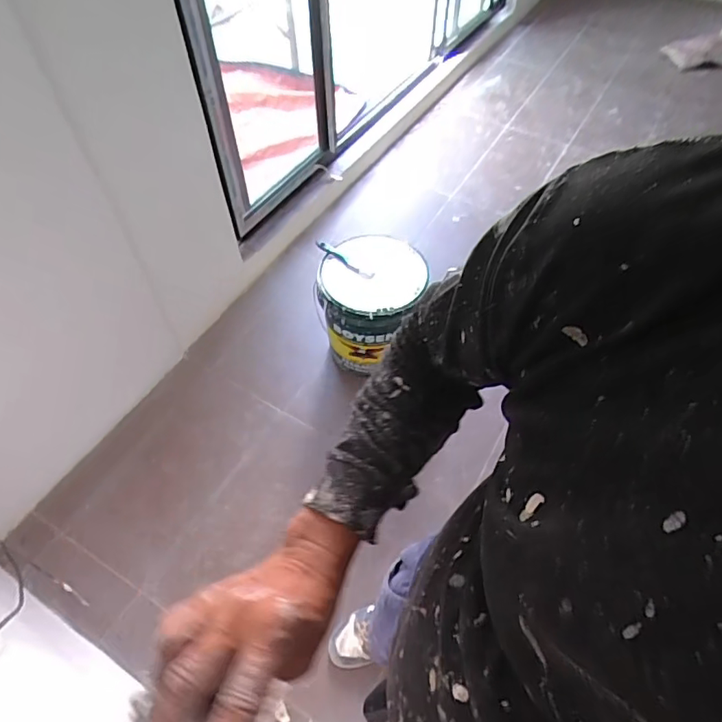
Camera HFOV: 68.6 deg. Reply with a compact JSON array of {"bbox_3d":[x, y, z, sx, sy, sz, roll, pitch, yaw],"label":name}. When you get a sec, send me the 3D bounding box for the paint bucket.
[{"bbox_3d":[0.038,-0.163,1.625,0.320,0.304,0.323,0,53,0],"label":"paint bucket"}]

